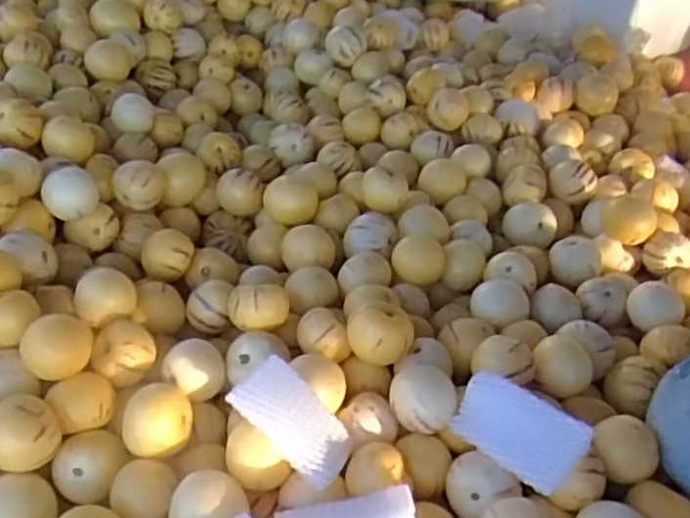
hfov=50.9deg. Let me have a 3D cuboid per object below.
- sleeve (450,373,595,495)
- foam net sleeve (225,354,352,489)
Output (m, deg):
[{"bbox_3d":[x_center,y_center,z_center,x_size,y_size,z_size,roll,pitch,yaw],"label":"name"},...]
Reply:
[{"bbox_3d":[0.134,0.132,0.563,0.097,0.010,0.060,30,86,31],"label":"sleeve"},{"bbox_3d":[-0.037,0.124,0.566,0.102,0.015,0.056,50,47,-7],"label":"foam net sleeve"}]

